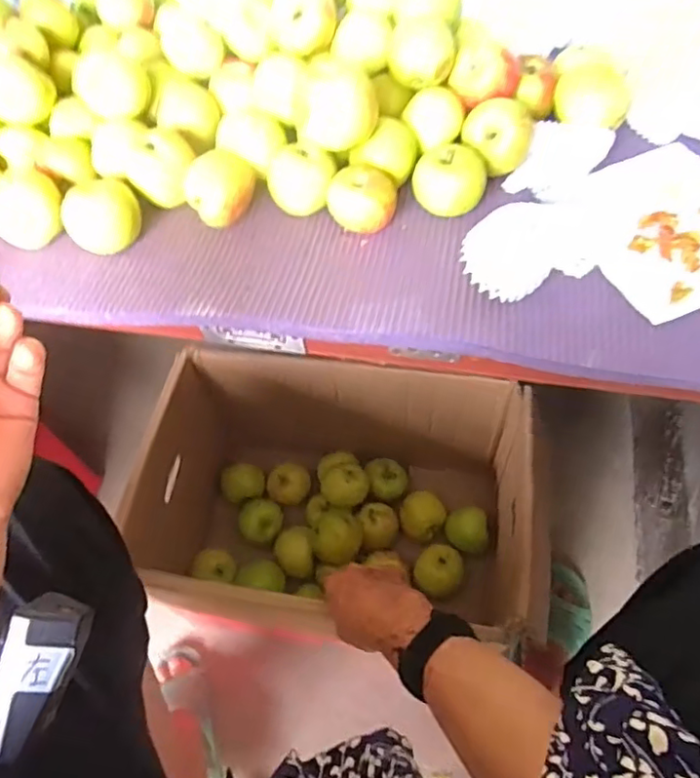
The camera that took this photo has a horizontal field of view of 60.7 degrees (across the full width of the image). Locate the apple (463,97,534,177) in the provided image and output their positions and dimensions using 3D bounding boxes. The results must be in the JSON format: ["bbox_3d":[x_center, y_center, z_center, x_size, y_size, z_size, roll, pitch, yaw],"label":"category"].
[{"bbox_3d":[0.135,-0.232,0.552,0.062,0.047,0.051,12,59,10],"label":"apple"}]

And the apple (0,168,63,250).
[{"bbox_3d":[-0.307,-0.173,0.562,0.066,0.052,0.061,-35,63,-18],"label":"apple"}]

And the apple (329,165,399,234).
[{"bbox_3d":[0.011,-0.168,0.539,0.062,0.050,0.058,-1,58,2],"label":"apple"}]

